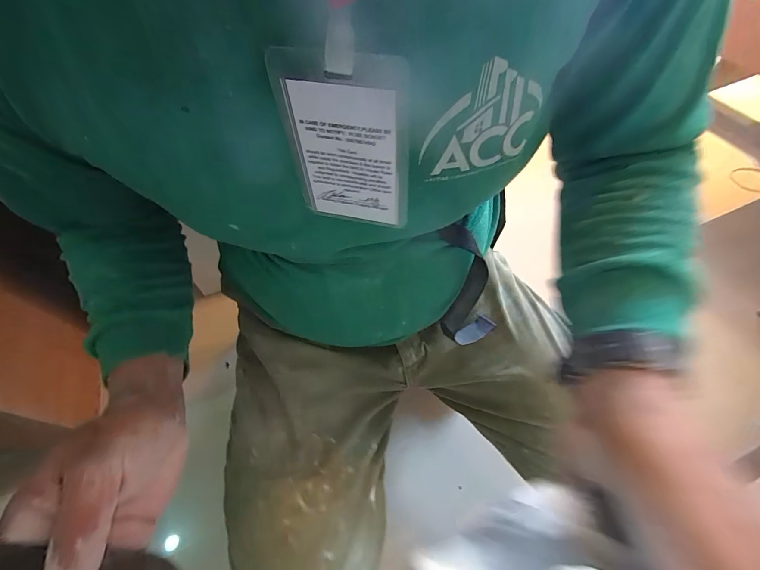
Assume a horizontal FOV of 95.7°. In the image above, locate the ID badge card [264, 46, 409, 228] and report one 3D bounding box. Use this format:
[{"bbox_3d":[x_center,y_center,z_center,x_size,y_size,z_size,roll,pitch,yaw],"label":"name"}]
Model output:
[{"bbox_3d":[-0.019,-0.072,0.190,0.068,0.098,0.007,11,55,13],"label":"ID badge card"}]

